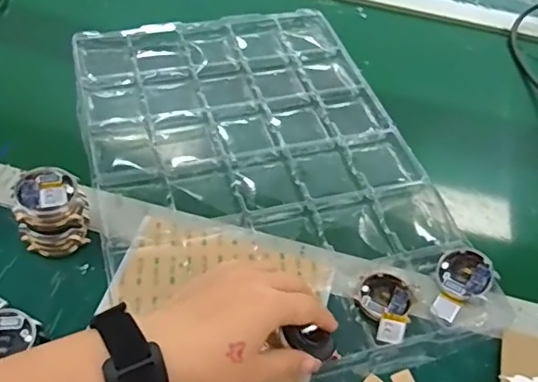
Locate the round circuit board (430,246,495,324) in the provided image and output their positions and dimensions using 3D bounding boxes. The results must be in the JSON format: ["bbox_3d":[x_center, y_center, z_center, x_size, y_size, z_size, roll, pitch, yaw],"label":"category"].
[{"bbox_3d":[0.153,0.075,0.459,0.043,0.006,0.065,33,74,34],"label":"round circuit board"}]

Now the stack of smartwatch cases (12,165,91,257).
[{"bbox_3d":[-0.168,0.020,0.442,0.045,0.066,0.042,7,50,0],"label":"stack of smartwatch cases"}]

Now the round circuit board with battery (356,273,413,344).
[{"bbox_3d":[0.091,0.090,0.443,0.041,0.011,0.060,19,51,10],"label":"round circuit board with battery"}]

